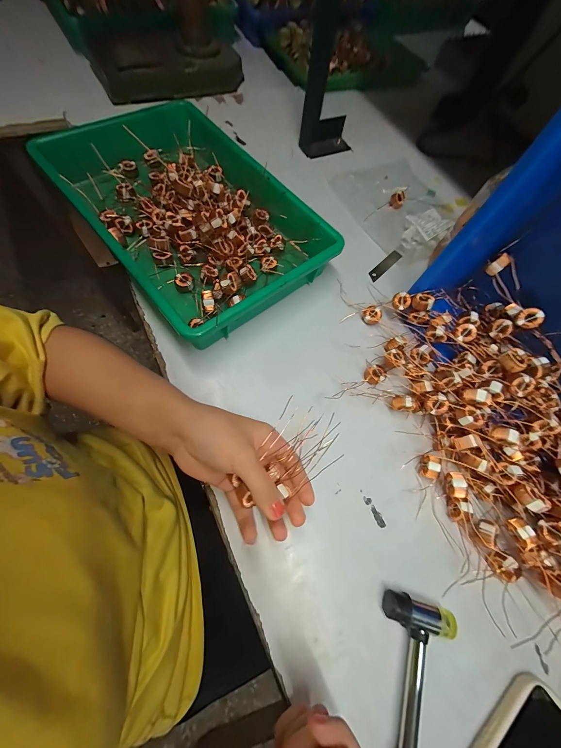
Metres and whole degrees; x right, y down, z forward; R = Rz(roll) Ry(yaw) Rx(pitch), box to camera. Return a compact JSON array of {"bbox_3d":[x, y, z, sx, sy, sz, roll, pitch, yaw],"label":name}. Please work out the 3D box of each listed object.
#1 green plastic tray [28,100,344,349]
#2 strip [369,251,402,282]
[{"bbox_3d":[-0.125,-0.222,0.384,0.238,0.087,0.368,-38,77,-20],"label":"green plastic tray"},{"bbox_3d":[0.167,-0.173,0.437,0.016,0.004,0.081,46,68,4],"label":"strip"}]

